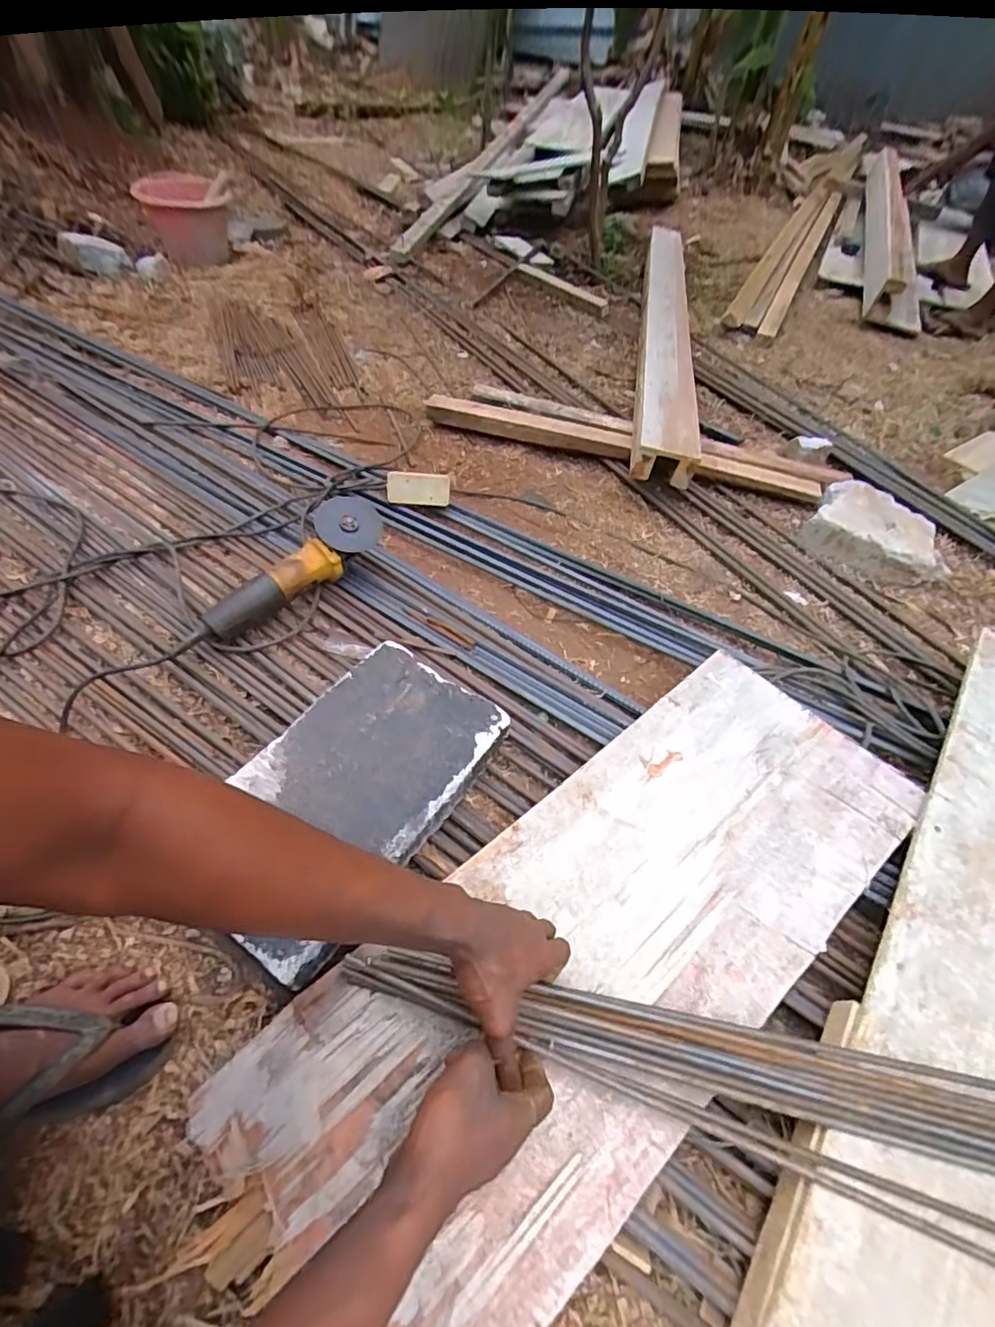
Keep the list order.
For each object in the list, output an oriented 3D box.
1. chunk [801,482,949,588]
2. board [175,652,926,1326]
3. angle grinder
[{"bbox_3d":[0.754,-0.254,1.110,0.263,0.066,0.205,31,56,22],"label":"chunk"},{"bbox_3d":[0.123,0.286,0.582,0.783,0.037,0.314,-31,59,-29],"label":"board"},{"bbox_3d":[-0.292,-0.127,0.829,0.108,0.120,0.280,27,54,16],"label":"angle grinder"}]

